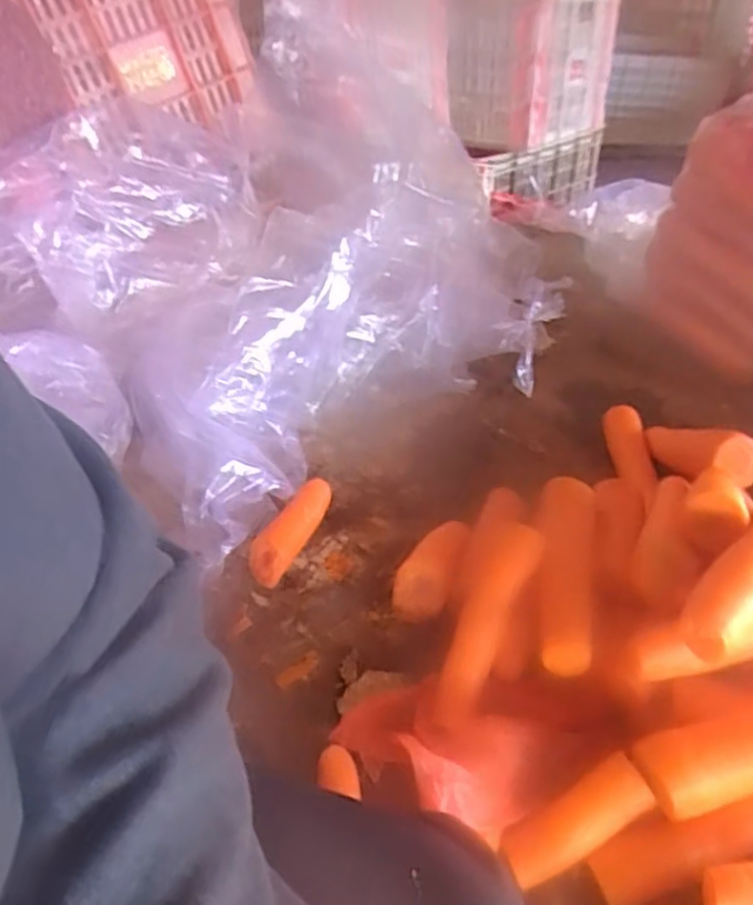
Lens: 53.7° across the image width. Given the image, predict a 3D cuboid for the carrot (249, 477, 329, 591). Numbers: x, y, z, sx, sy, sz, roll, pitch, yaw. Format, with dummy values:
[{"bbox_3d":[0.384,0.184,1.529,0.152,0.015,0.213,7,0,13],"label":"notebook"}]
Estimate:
[{"bbox_3d":[-0.071,0.068,0.662,0.037,0.033,0.115,20,42,19],"label":"carrot"}]

